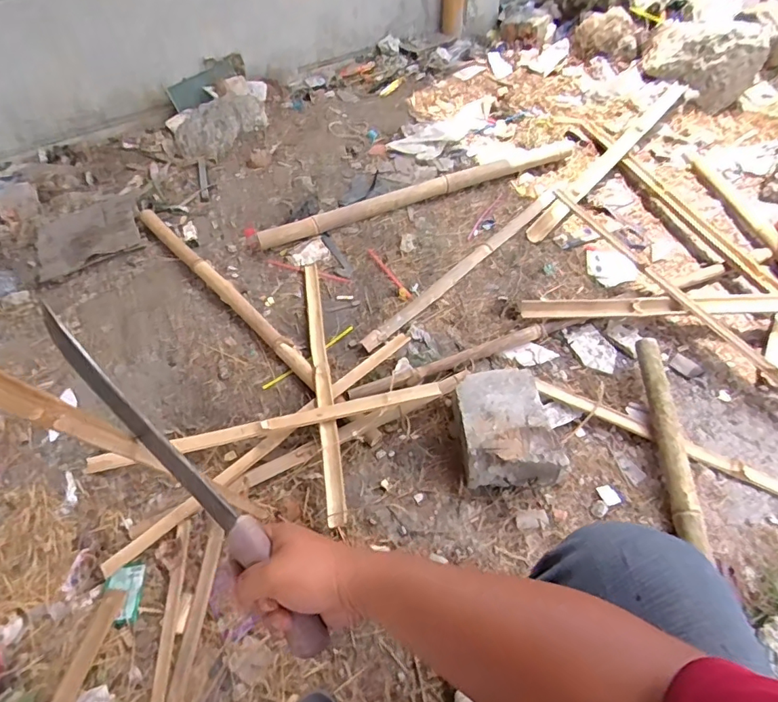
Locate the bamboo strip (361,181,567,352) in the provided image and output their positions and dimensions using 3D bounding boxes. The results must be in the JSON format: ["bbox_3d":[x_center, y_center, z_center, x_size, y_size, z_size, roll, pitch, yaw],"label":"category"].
[{"bbox_3d":[0.220,-0.240,1.239,0.043,0.018,0.780,39,64,25],"label":"bamboo strip"}]

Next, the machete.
[{"bbox_3d":[-0.193,0.108,0.447,0.400,0.028,0.040,44,65,10],"label":"machete"}]

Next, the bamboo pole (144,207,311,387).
[{"bbox_3d":[-0.412,-0.165,1.199,0.046,0.034,0.768,-38,62,-23],"label":"bamboo pole"}]

